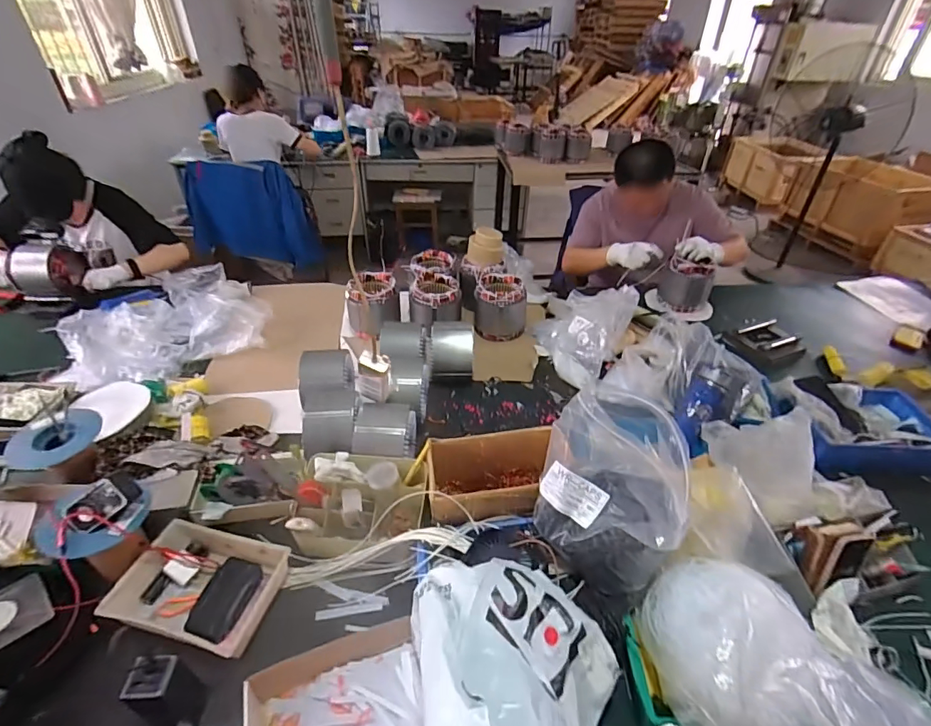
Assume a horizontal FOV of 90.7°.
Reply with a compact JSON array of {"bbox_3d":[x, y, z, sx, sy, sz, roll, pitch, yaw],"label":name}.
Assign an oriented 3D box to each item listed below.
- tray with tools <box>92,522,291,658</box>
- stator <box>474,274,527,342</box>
[{"bbox_3d":[-0.440,0.373,0.769,0.247,0.059,0.176,10,38,11],"label":"tray with tools"},{"bbox_3d":[0.108,-0.171,1.397,0.157,0.143,0.144,4,38,3],"label":"stator"}]

